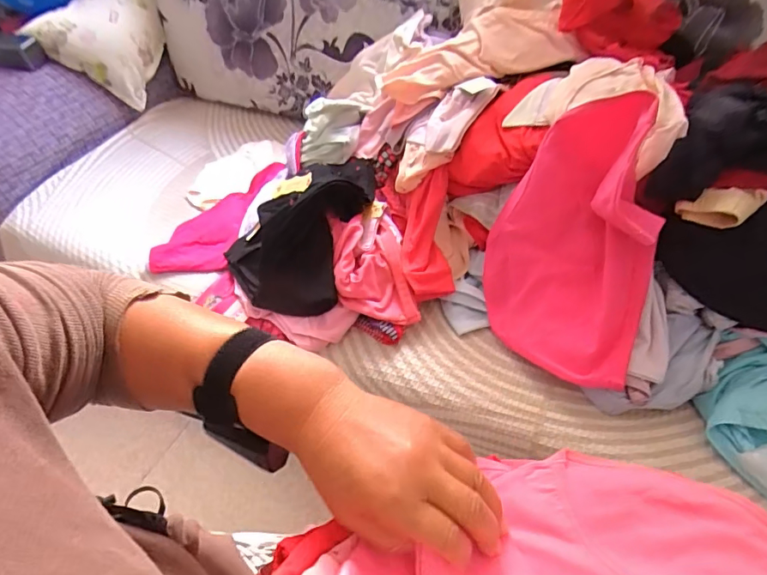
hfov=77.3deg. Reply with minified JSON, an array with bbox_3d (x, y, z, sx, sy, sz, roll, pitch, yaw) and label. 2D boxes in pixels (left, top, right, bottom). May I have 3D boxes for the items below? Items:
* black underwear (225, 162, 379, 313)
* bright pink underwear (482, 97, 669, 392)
[{"bbox_3d":[-0.123,-0.097,0.680,0.196,0.113,0.247,12,49,17],"label":"black underwear"},{"bbox_3d":[0.198,-0.049,0.531,0.180,0.307,0.075,14,19,30],"label":"bright pink underwear"}]

